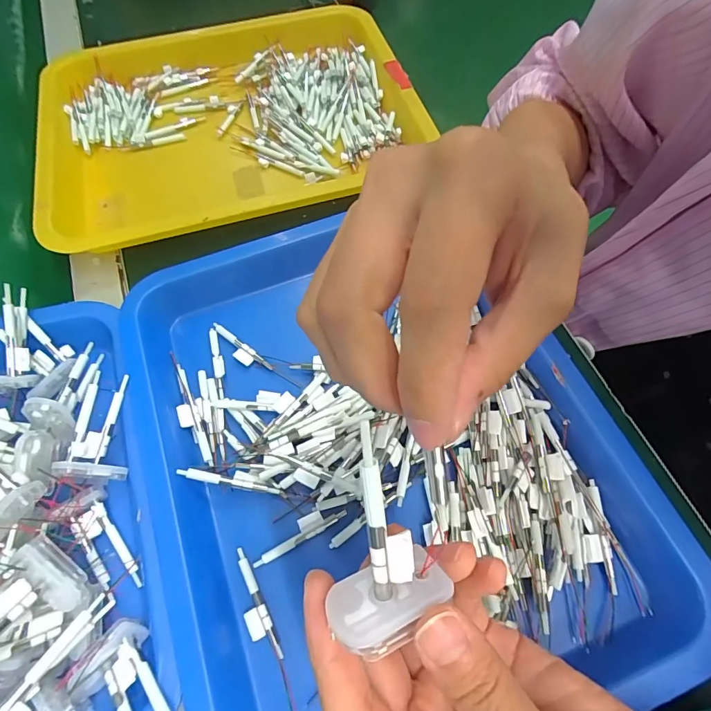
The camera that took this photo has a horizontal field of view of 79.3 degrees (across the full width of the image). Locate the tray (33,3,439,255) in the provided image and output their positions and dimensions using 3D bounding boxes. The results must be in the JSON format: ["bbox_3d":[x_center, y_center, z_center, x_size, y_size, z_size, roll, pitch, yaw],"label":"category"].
[{"bbox_3d":[-0.113,-0.221,0.405,0.333,0.045,0.265,-16,64,-5],"label":"tray"}]

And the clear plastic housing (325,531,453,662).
[{"bbox_3d":[0.011,0.076,0.129,0.034,0.012,0.024,-13,27,-15],"label":"clear plastic housing"}]

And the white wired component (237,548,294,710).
[{"bbox_3d":[-0.050,0.149,0.231,0.012,0.004,0.087,-27,66,-10],"label":"white wired component"}]

